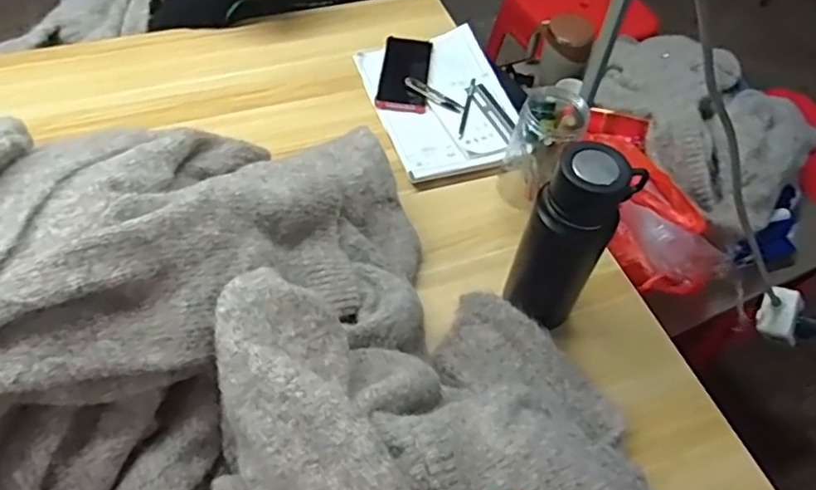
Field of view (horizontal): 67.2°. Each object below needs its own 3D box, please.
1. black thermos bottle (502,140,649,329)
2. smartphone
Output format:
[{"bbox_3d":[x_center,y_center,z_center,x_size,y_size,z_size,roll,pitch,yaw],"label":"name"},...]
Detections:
[{"bbox_3d":[0.164,0.003,0.657,0.087,0.241,0.068,20,55,10],"label":"black thermos bottle"},{"bbox_3d":[-0.004,-0.273,0.977,0.074,0.014,0.164,7,54,0],"label":"smartphone"}]

